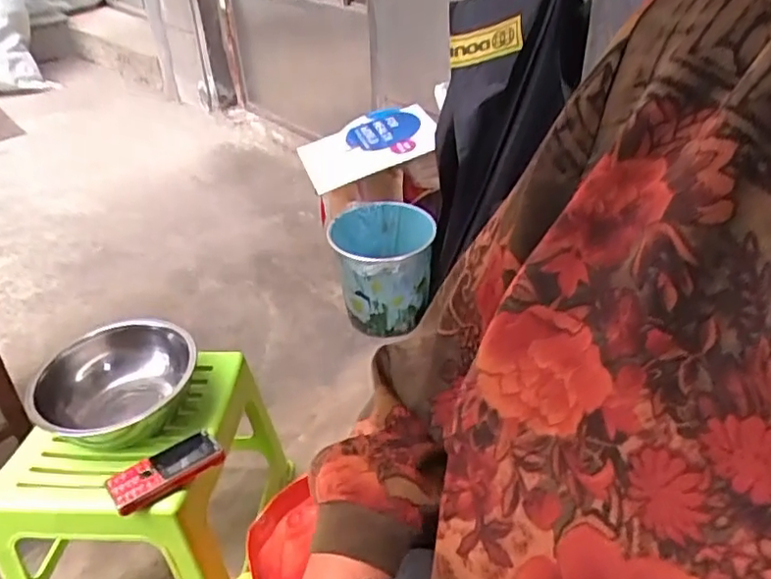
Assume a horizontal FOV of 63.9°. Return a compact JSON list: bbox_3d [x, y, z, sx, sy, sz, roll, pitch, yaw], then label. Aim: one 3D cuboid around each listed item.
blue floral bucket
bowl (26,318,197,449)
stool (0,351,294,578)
[{"bbox_3d":[-0.004,-0.035,1.322,0.205,0.237,0.214,-7,37,-7],"label":"blue floral bucket"},{"bbox_3d":[-0.342,0.132,0.817,0.174,0.087,0.193,6,37,10],"label":"bowl"},{"bbox_3d":[-0.318,0.279,0.862,0.282,0.289,0.332,4,37,7],"label":"stool"}]

